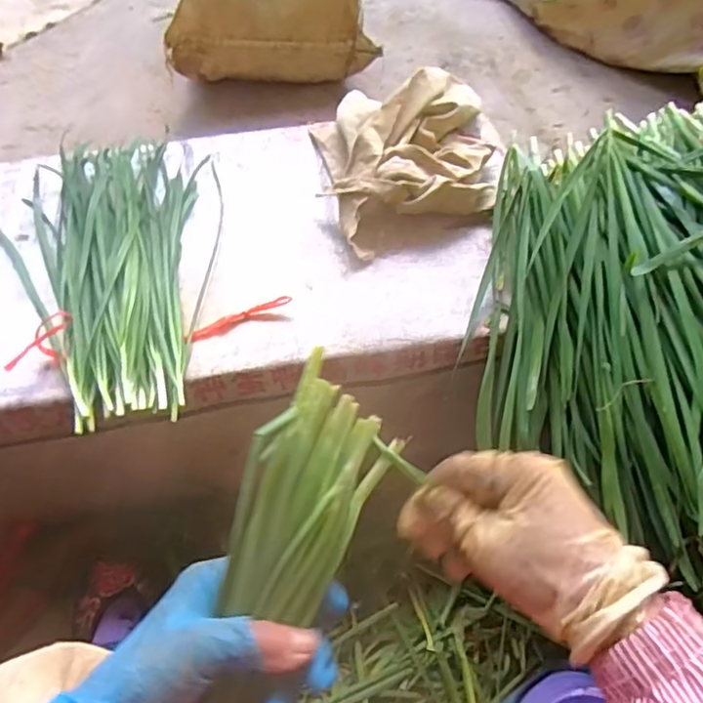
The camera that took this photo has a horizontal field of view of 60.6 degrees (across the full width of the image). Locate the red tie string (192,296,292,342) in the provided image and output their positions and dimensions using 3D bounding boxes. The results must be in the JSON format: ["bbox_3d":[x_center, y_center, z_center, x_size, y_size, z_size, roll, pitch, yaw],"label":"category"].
[{"bbox_3d":[-0.101,-0.032,0.549,0.094,0.011,0.010,-21,59,-12],"label":"red tie string"}]

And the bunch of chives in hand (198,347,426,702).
[{"bbox_3d":[-0.053,0.157,0.289,0.071,0.060,0.296,19,80,13],"label":"bunch of chives in hand"}]

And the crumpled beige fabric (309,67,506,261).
[{"bbox_3d":[0.066,-0.217,0.633,0.199,0.066,0.238,-9,58,-5],"label":"crumpled beige fabric"}]

